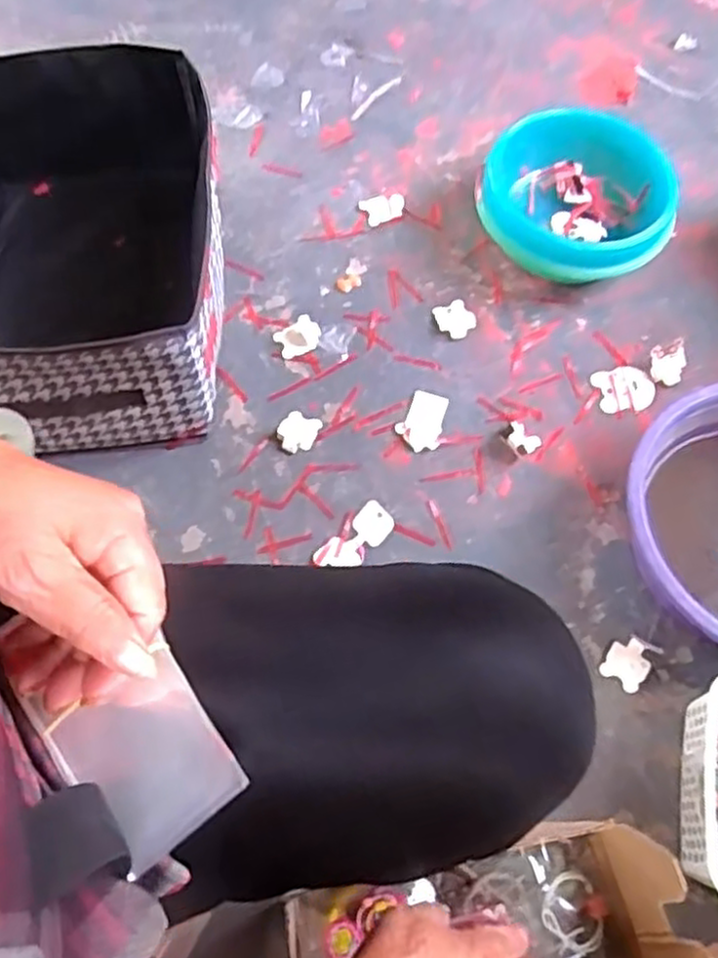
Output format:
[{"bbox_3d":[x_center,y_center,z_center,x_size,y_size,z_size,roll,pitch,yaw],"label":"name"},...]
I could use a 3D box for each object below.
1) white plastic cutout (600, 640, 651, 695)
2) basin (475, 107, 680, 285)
[{"bbox_3d":[0.271,0.186,0.750,0.042,0.005,0.050,36,70,13],"label":"white plastic cutout"},{"bbox_3d":[0.262,-0.335,0.925,0.224,0.106,0.213,1,66,-1],"label":"basin"}]

